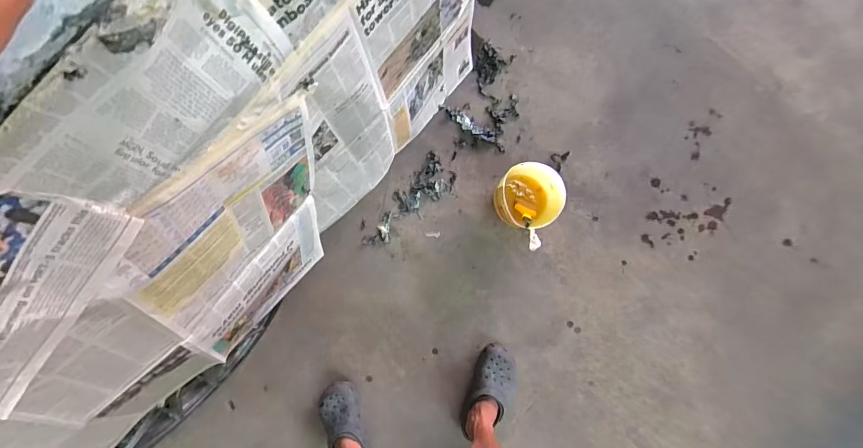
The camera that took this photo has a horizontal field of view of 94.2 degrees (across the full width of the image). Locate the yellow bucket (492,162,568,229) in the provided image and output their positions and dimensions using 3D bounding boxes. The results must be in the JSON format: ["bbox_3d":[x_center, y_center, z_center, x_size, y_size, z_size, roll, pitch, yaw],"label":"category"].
[{"bbox_3d":[0.260,-0.068,1.096,0.168,0.187,0.154,0,88,0],"label":"yellow bucket"}]

